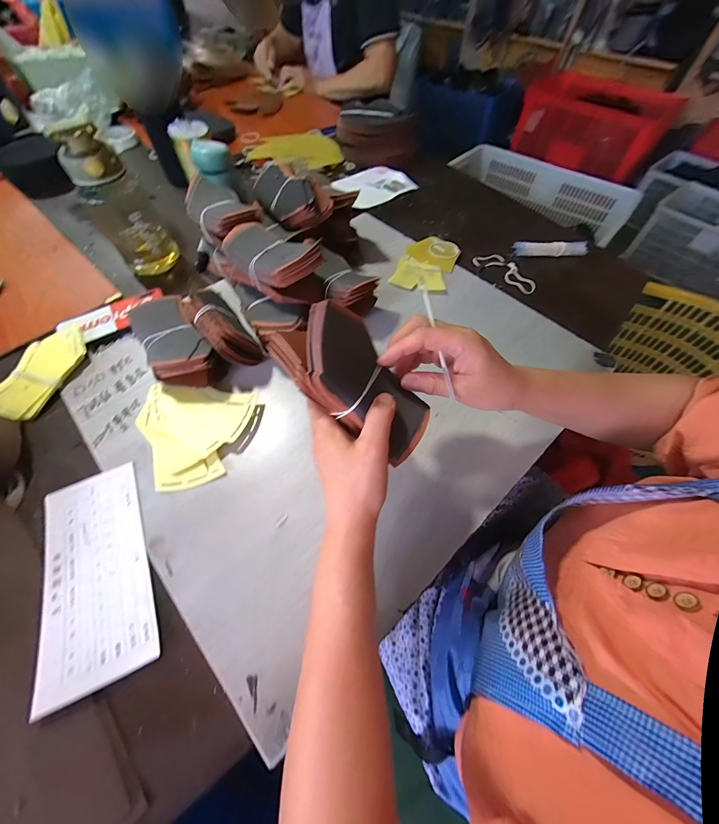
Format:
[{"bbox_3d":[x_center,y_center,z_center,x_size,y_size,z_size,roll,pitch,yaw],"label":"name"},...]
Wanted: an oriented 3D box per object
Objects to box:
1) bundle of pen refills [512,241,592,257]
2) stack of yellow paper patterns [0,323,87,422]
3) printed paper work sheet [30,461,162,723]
[{"bbox_3d":[0.377,-0.322,0.614,0.147,0.023,0.013,1,59,0],"label":"bundle of pen refills"},{"bbox_3d":[-0.450,-0.062,0.444,0.083,0.021,0.151,12,60,6],"label":"stack of yellow paper patterns"},{"bbox_3d":[-0.269,0.156,0.317,0.096,0.012,0.208,-23,62,-14],"label":"printed paper work sheet"}]

